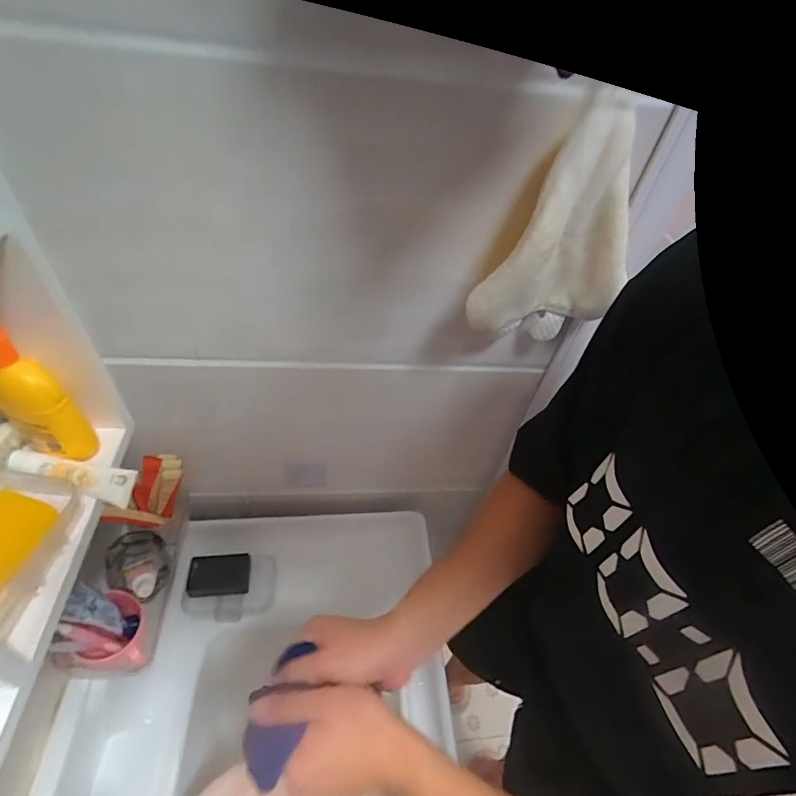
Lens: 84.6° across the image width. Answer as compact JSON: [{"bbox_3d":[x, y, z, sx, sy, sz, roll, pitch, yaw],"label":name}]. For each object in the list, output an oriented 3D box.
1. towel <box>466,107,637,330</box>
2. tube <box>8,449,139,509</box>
[{"bbox_3d":[0.141,-0.140,0.384,0.138,0.179,0.035,-5,49,-8],"label":"towel"},{"bbox_3d":[-0.291,0.069,0.393,0.111,0.023,0.028,11,49,6],"label":"tube"}]

